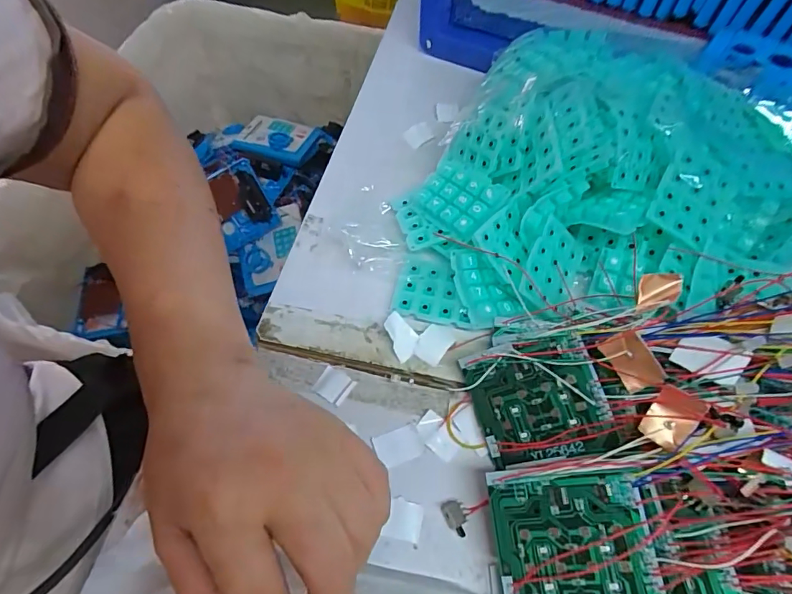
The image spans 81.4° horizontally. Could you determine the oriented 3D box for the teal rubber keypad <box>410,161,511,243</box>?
[{"bbox_3d":[0.043,-0.072,0.331,0.067,0.008,0.047,35,86,35],"label":"teal rubber keypad"}]

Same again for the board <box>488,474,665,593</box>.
[{"bbox_3d":[0.084,0.125,0.223,0.072,0.004,0.067,-14,66,20],"label":"board"}]

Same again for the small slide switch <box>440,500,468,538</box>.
[{"bbox_3d":[0.035,0.126,0.262,0.013,0.004,0.019,-21,59,-8],"label":"small slide switch"}]

